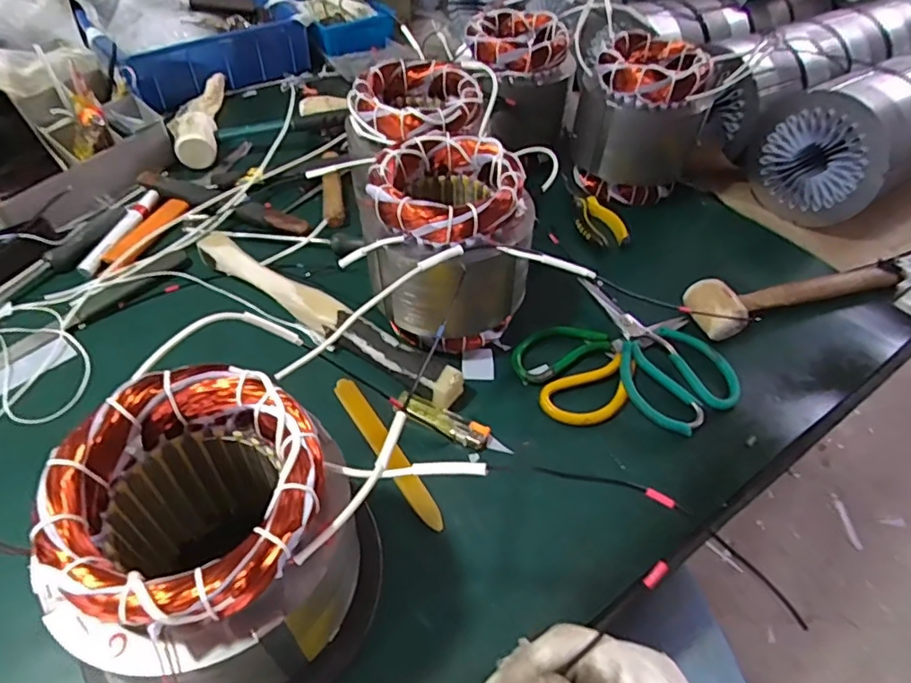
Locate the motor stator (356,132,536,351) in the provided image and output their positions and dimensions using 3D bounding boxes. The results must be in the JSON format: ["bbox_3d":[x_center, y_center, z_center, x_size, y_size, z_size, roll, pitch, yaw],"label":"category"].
[{"bbox_3d":[-0.008,-0.082,0.518,0.133,0.153,0.140,1,49,-2],"label":"motor stator"}]

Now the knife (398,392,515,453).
[{"bbox_3d":[-0.003,0.072,0.489,0.105,0.012,0.023,24,52,17],"label":"knife"}]

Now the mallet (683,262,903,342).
[{"bbox_3d":[0.373,-0.062,0.591,0.270,0.038,0.063,-15,52,-15],"label":"mallet"}]

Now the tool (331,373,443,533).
[{"bbox_3d":[-0.059,0.089,0.472,0.020,0.006,0.165,-26,55,-23],"label":"tool"}]

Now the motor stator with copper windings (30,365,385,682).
[{"bbox_3d":[-0.120,0.127,0.325,0.145,0.175,0.148,1,49,-2],"label":"motor stator with copper windings"}]

